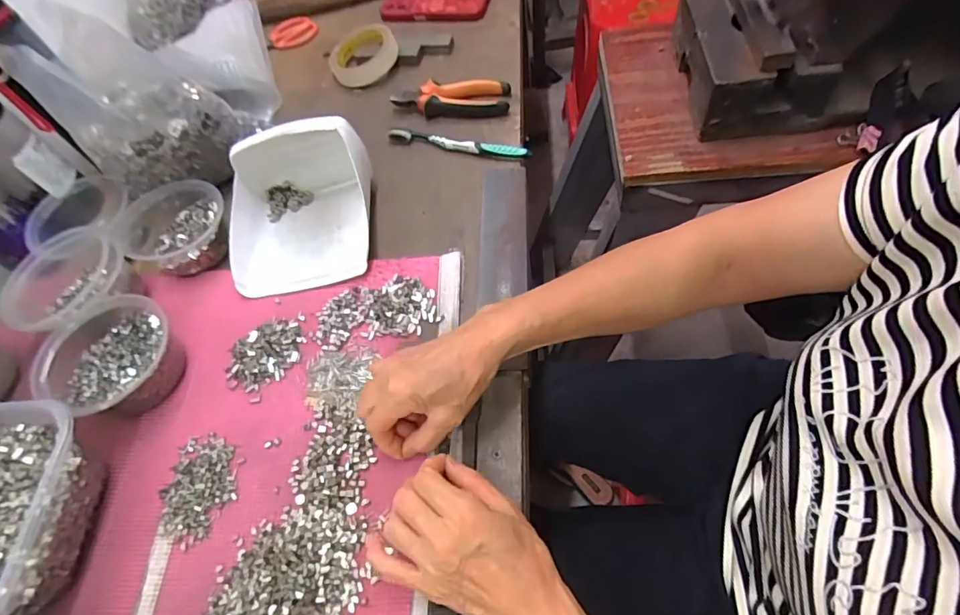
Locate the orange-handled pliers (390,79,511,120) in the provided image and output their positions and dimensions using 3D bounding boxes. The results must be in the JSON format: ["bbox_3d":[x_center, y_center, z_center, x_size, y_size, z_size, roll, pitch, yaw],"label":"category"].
[{"bbox_3d":[-0.037,-0.267,0.619,0.146,0.018,0.049,2,60,11],"label":"orange-handled pliers"}]

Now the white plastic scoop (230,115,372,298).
[{"bbox_3d":[-0.200,-0.119,0.521,0.159,0.078,0.187,-9,59,4],"label":"white plastic scoop"}]

